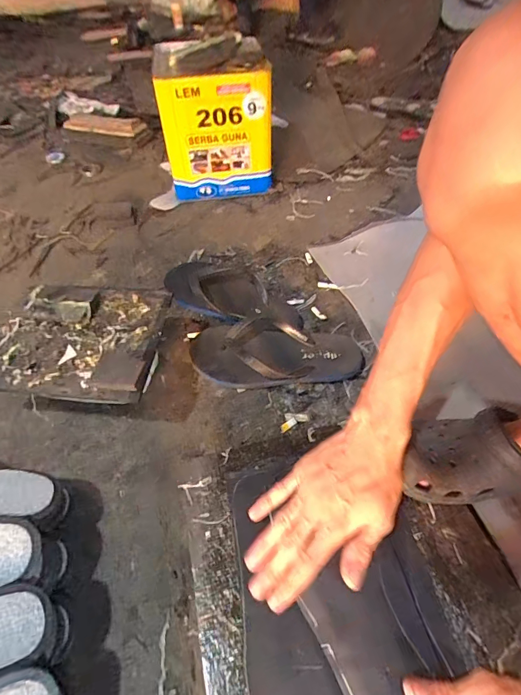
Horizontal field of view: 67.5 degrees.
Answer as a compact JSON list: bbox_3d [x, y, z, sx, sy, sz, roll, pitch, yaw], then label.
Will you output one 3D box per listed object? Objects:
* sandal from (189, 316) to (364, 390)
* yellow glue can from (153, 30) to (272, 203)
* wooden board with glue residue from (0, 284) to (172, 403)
[{"bbox_3d":[0.029,-0.004,0.612,0.273,0.056,0.125,-5,51,-4],"label":"sandal"},{"bbox_3d":[-0.110,-0.537,0.932,0.248,0.287,0.206,-13,52,-10],"label":"yellow glue can"},{"bbox_3d":[-0.239,-0.019,0.520,0.213,0.030,0.187,3,51,2],"label":"wooden board with glue residue"}]

